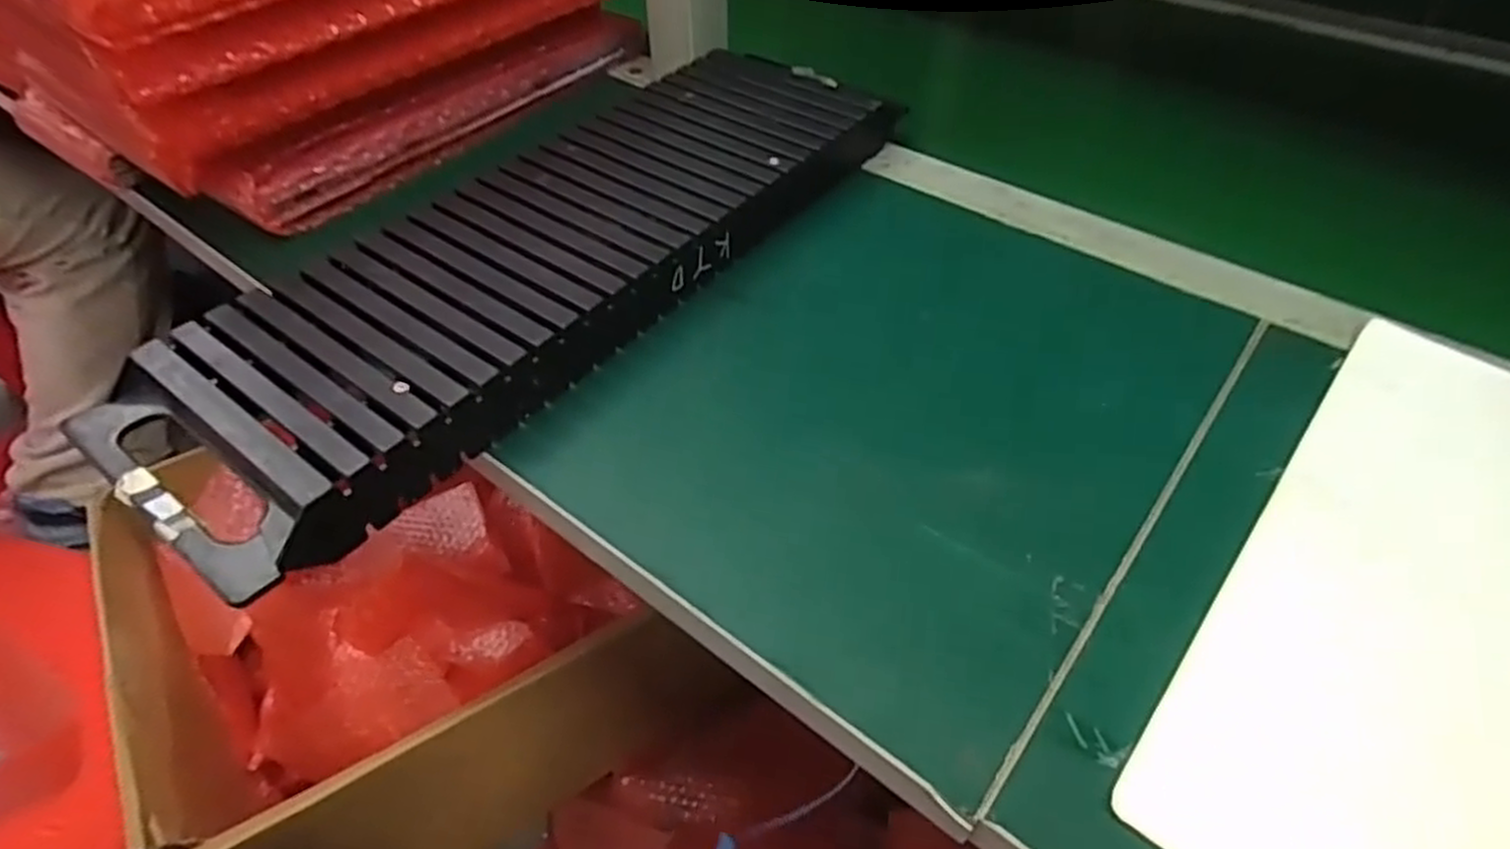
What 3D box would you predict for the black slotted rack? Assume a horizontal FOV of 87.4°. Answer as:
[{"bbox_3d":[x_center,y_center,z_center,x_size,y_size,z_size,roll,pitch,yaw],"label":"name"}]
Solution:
[{"bbox_3d":[-0.098,-0.099,0.413,0.143,0.034,0.434,30,53,25],"label":"black slotted rack"}]

